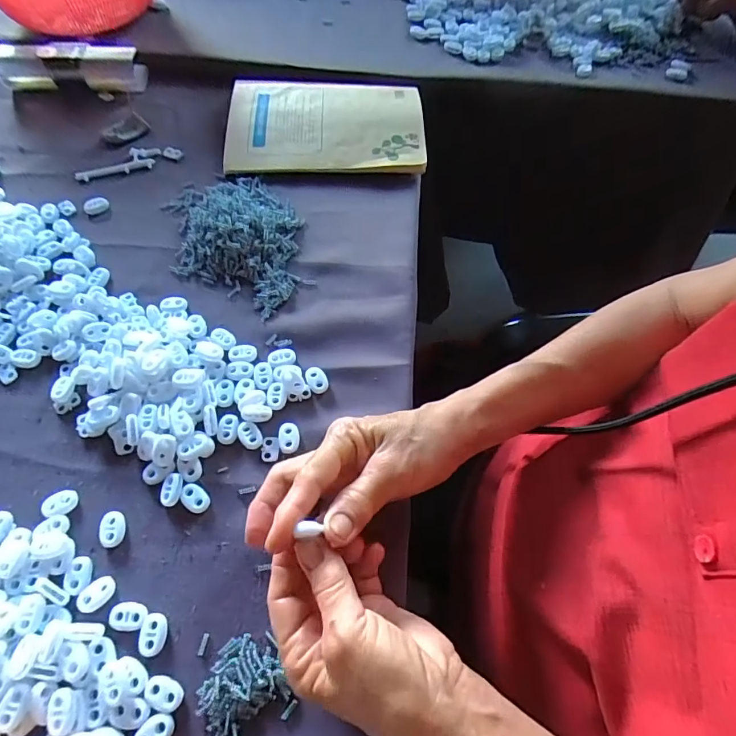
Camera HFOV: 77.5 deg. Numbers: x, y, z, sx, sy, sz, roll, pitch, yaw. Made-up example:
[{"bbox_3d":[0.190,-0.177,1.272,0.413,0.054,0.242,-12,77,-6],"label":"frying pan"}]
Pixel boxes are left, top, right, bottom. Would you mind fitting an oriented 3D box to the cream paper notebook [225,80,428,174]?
[{"bbox_3d":[-0.045,-0.262,0.491,0.202,0.019,0.139,-1,62,-1],"label":"cream paper notebook"}]

